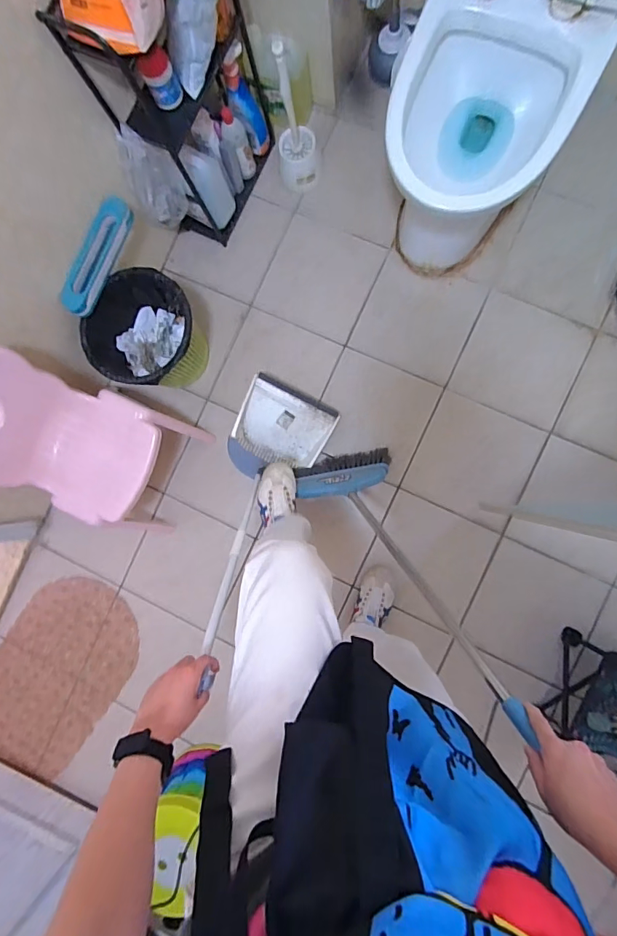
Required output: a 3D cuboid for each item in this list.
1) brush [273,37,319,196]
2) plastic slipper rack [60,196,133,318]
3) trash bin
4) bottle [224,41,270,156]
[{"bbox_3d":[-0.042,-0.834,1.095,0.112,0.351,0.122,-9,87,6],"label":"brush"},{"bbox_3d":[-0.477,-0.474,1.015,0.072,0.021,0.264,25,95,-31],"label":"plastic slipper rack"},{"bbox_3d":[-0.384,-0.326,1.168,0.236,0.261,0.252,0,88,7],"label":"trash bin"},{"bbox_3d":[-0.153,-0.909,1.134,0.083,0.249,0.061,-44,84,4],"label":"bottle"}]

